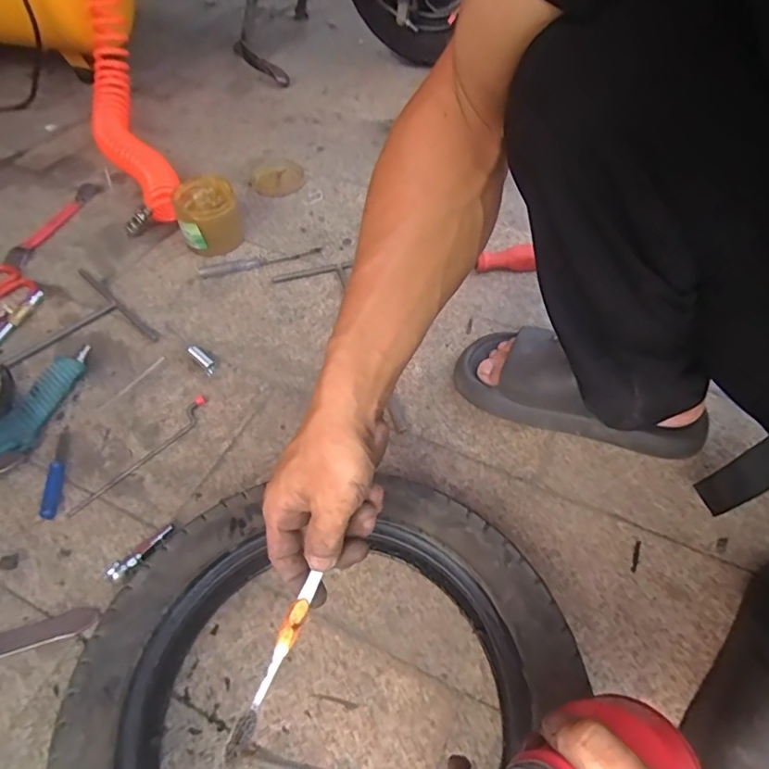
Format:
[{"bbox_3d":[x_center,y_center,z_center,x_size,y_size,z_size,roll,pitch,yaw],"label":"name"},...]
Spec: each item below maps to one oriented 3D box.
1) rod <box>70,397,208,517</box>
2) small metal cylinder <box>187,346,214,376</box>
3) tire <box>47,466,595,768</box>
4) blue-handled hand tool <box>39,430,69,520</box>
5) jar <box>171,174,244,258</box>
[{"bbox_3d":[-0.247,0.073,0.547,0.024,0.004,0.171,28,57,20],"label":"rod"},{"bbox_3d":[-0.216,-0.031,0.626,0.013,0.016,0.048,-37,61,-25],"label":"small metal cylinder"},{"bbox_3d":[-0.035,0.238,0.381,0.345,0.068,0.337,0,52,0],"label":"tire"},{"bbox_3d":[-0.331,0.086,0.533,0.017,0.015,0.102,-11,53,-9],"label":"blue-handled hand tool"},{"bbox_3d":[-0.248,-0.238,0.747,0.081,0.077,0.076,0,52,0],"label":"jar"}]

